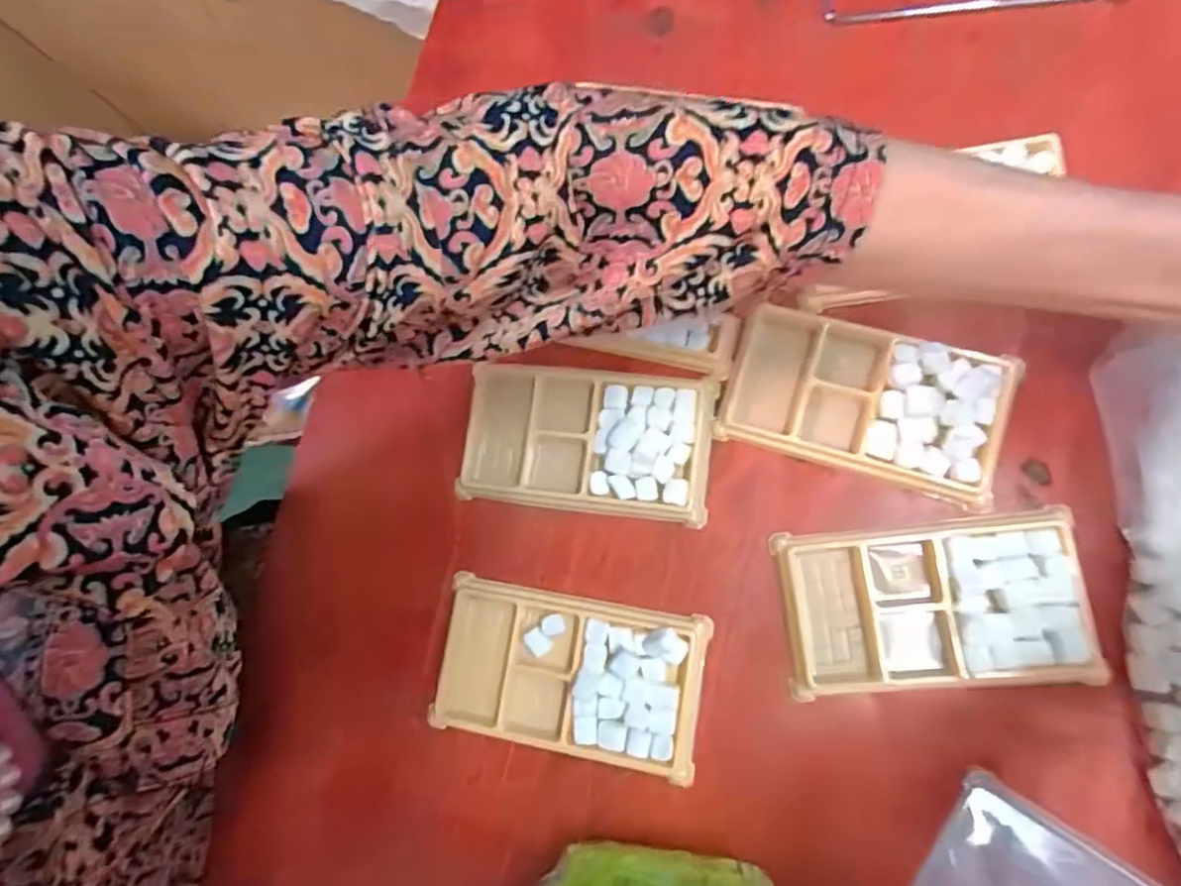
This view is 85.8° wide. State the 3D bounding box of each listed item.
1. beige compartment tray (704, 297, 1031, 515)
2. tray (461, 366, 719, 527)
[{"bbox_3d":[0.138,-0.023,0.321,0.131,0.025,0.072,18,73,8],"label":"beige compartment tray"},{"bbox_3d":[-0.004,-0.002,0.345,0.136,0.024,0.073,7,72,4],"label":"tray"}]

